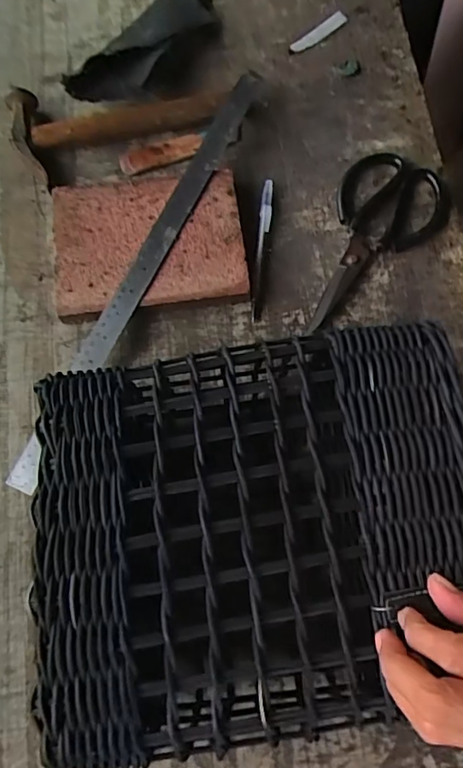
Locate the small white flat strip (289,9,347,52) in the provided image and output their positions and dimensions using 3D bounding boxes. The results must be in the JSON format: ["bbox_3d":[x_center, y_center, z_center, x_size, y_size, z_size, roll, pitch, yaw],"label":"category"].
[{"bbox_3d":[0.099,-0.400,0.591,0.016,0.004,0.084,45,72,5],"label":"small white flat strip"}]

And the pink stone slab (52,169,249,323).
[{"bbox_3d":[-0.079,-0.136,0.505,0.175,0.023,0.137,-7,74,-3],"label":"pink stone slab"}]

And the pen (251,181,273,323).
[{"bbox_3d":[0.030,-0.134,0.511,0.011,0.010,0.151,7,74,1],"label":"pen"}]

